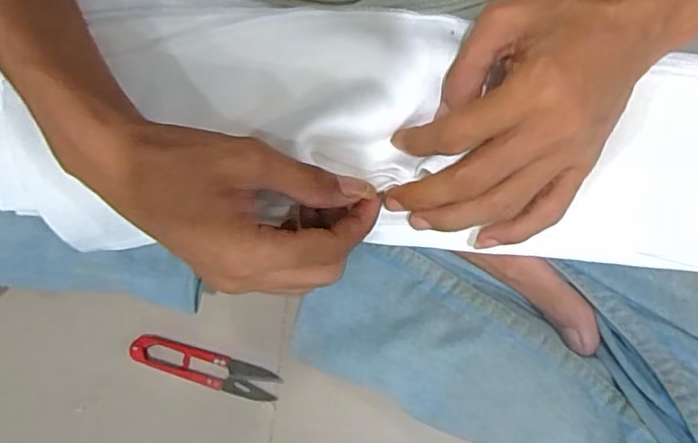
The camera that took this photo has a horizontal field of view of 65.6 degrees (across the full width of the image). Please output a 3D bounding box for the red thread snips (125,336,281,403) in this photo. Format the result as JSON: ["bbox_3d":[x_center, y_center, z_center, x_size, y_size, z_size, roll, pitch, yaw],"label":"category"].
[{"bbox_3d":[-0.099,0.100,0.371,0.101,0.005,0.022,14,76,7],"label":"red thread snips"}]

